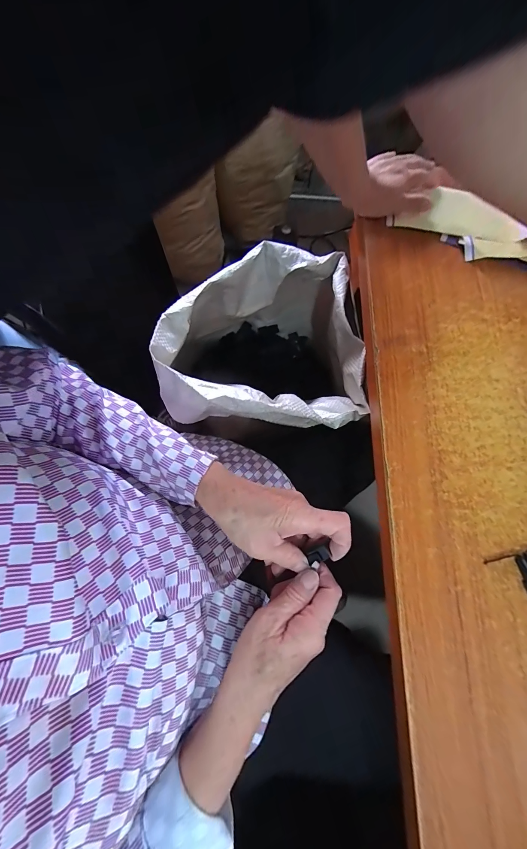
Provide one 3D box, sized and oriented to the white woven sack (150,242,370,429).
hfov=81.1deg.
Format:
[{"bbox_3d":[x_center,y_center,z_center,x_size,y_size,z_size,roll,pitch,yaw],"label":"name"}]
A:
[{"bbox_3d":[0.005,-0.124,0.583,0.294,0.344,0.305,-1,75,-3],"label":"white woven sack"}]

